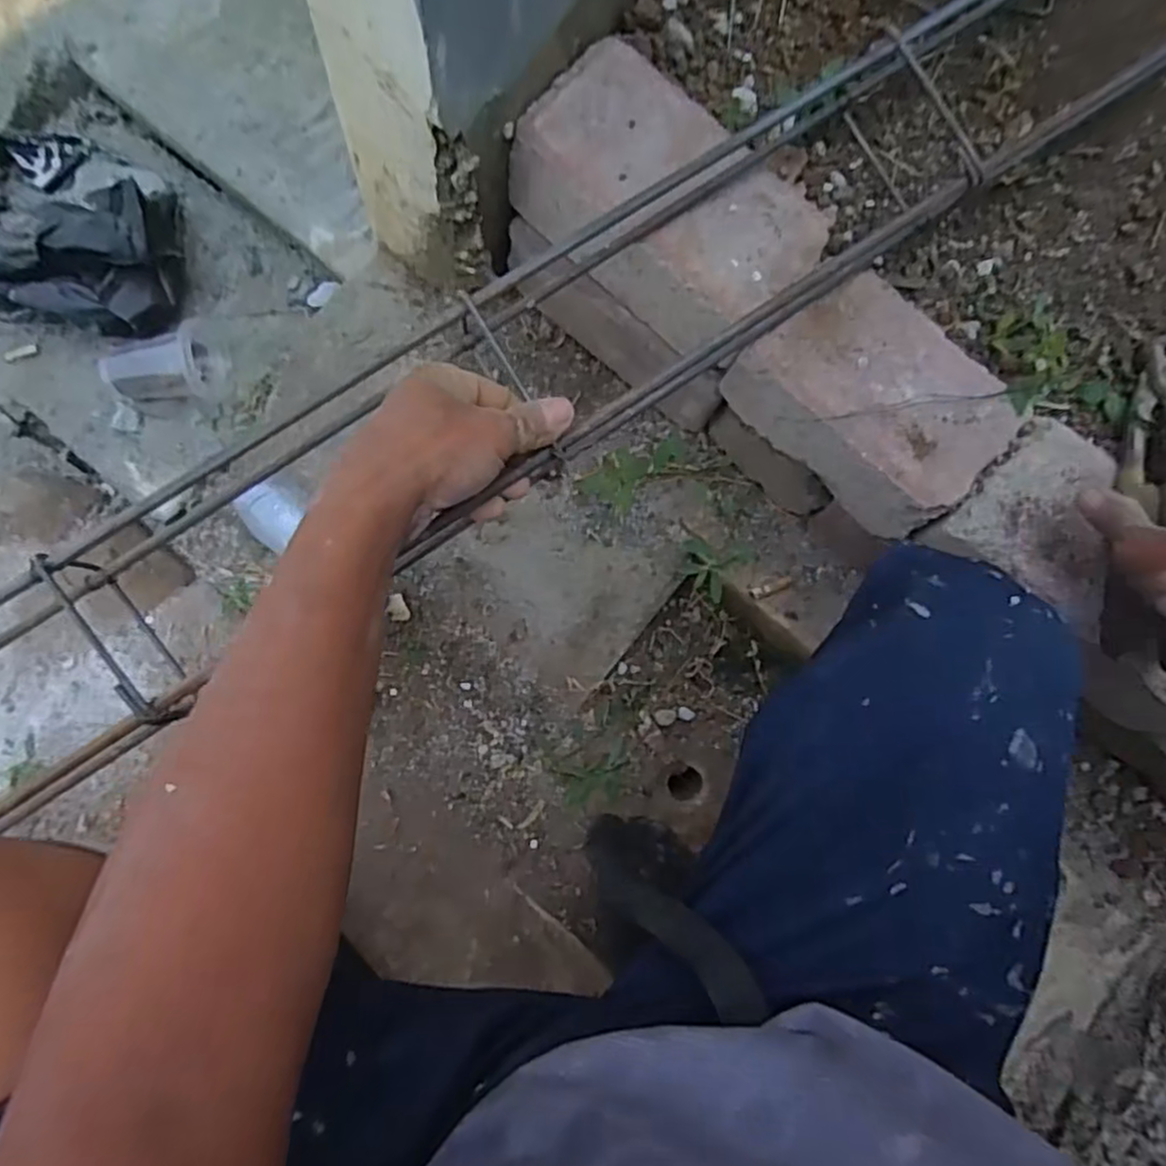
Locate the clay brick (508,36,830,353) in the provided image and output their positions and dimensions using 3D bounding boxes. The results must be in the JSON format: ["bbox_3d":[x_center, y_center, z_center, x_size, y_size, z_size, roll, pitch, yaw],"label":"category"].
[{"bbox_3d":[0.053,-0.255,0.506,0.201,0.072,0.121,38,81,0],"label":"clay brick"}]

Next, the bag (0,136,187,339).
[{"bbox_3d":[-0.479,-0.332,0.652,0.232,0.100,0.184,12,82,-4],"label":"bag"}]

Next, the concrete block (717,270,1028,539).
[{"bbox_3d":[0.200,-0.123,0.508,0.110,0.071,0.163,-43,88,-9],"label":"concrete block"}]

